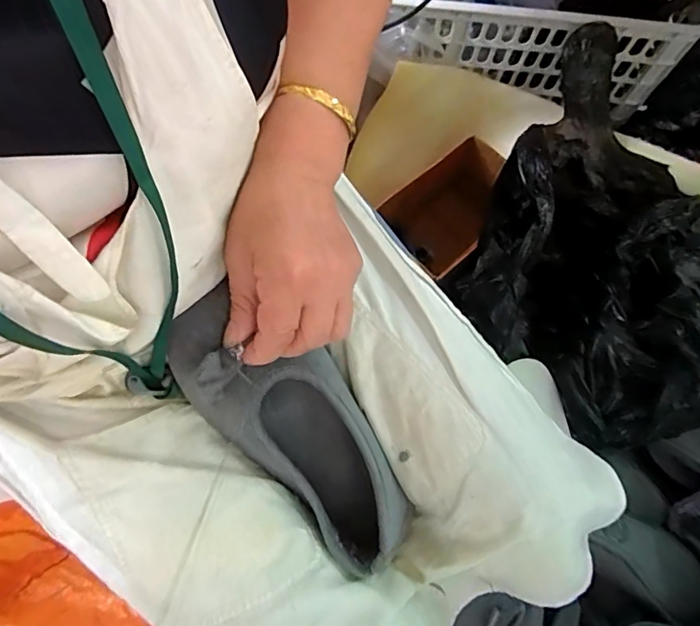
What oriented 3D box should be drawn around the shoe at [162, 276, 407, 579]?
[{"bbox_3d":[-0.036,0.078,0.350,0.088,0.064,0.213,-43,103,-14],"label":"shoe"}]

